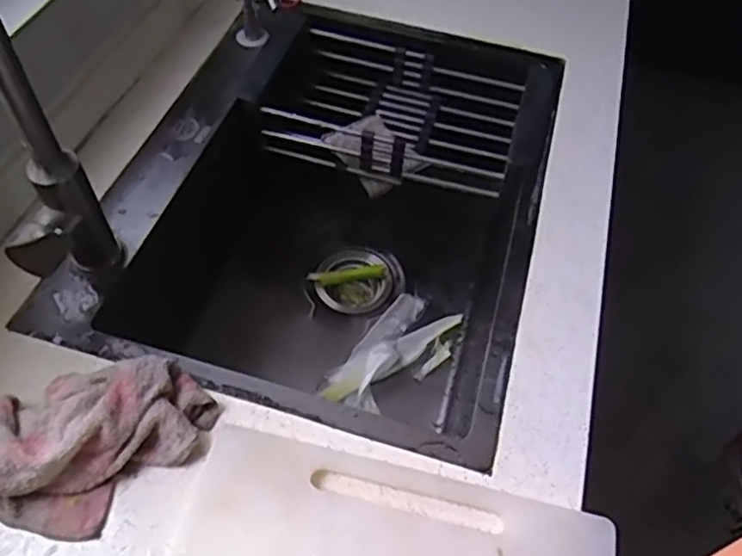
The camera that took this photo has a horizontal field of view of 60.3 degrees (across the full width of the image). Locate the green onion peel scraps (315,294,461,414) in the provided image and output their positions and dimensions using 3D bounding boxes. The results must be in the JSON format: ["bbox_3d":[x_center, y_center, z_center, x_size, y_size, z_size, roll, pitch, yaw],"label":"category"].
[{"bbox_3d":[0.032,0.102,0.845,0.104,0.020,0.202,33,59,19],"label":"green onion peel scraps"}]

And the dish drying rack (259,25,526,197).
[{"bbox_3d":[0.036,-0.229,0.891,0.324,0.077,0.196,15,55,7],"label":"dish drying rack"}]

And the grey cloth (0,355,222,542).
[{"bbox_3d":[-0.234,0.133,0.510,0.211,0.052,0.130,-12,56,-12],"label":"grey cloth"}]

